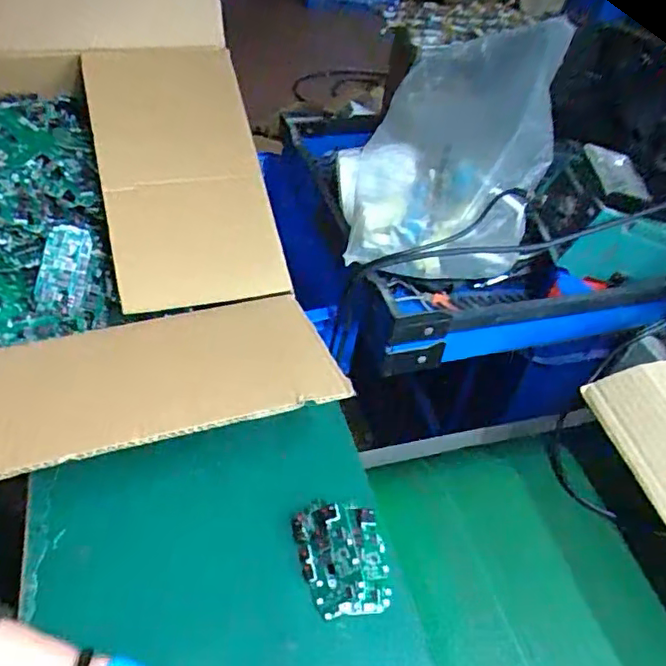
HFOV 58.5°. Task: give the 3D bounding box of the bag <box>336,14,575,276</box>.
[{"bbox_3d":[0.143,-0.223,0.731,0.230,0.197,0.359,16,45,9],"label":"bag"}]

